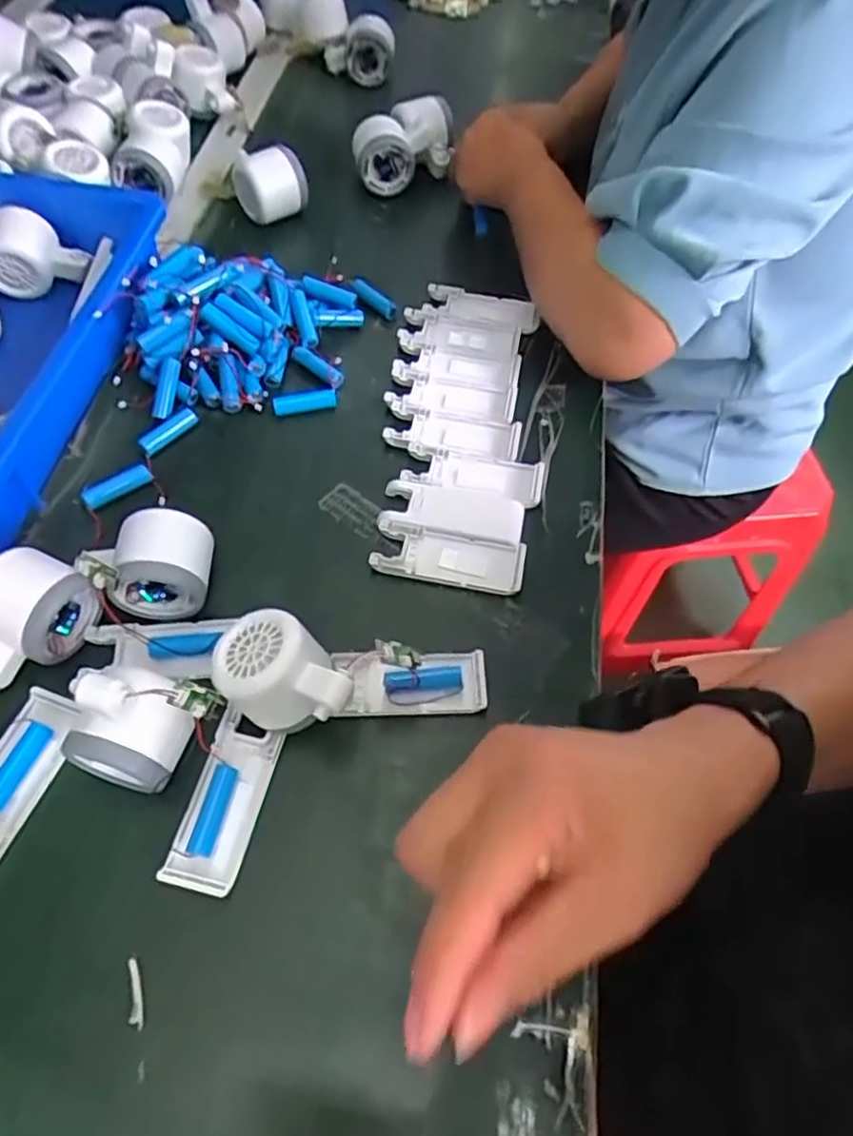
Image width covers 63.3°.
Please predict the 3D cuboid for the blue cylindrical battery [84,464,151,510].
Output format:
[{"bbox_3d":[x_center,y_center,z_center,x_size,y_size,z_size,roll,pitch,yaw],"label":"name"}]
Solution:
[{"bbox_3d":[-0.222,-0.060,0.498,0.050,0.013,0.016,-39,68,-24],"label":"blue cylindrical battery"}]

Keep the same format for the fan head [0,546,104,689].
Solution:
[{"bbox_3d":[-0.244,0.032,0.419,0.061,0.044,0.084,36,63,17],"label":"fan head"}]

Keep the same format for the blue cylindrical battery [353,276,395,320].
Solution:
[{"bbox_3d":[-0.048,-0.241,0.614,0.049,0.012,0.017,42,64,5],"label":"blue cylindrical battery"}]

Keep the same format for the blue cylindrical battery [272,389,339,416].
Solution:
[{"bbox_3d":[-0.097,-0.132,0.553,0.050,0.015,0.014,-12,60,-11],"label":"blue cylindrical battery"}]

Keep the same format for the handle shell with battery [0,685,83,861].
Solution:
[{"bbox_3d":[-0.234,0.119,0.387,0.041,0.009,0.103,20,59,8],"label":"handle shell with battery"}]

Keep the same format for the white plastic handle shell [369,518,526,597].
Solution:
[{"bbox_3d":[0.016,-0.007,0.483,0.103,0.010,0.041,12,58,4],"label":"white plastic handle shell"}]

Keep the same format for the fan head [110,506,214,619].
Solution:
[{"bbox_3d":[-0.170,-0.003,0.441,0.062,0.056,0.058,-3,59,-6],"label":"fan head"}]

